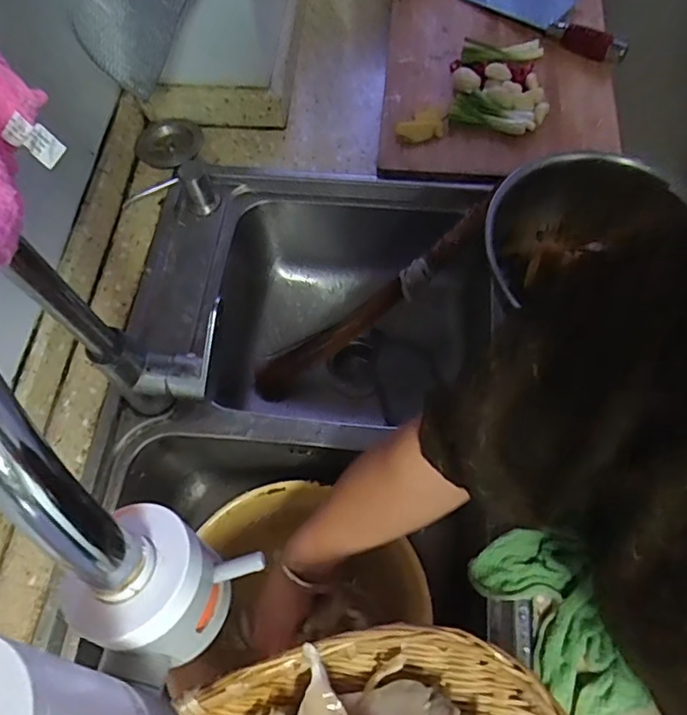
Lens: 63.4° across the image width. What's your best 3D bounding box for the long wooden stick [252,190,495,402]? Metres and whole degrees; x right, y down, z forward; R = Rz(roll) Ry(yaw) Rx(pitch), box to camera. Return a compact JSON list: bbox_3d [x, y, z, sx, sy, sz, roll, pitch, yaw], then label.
[{"bbox_3d":[0.031,-0.065,0.704,0.377,0.037,0.045,-37,66,18],"label":"long wooden stick"}]

